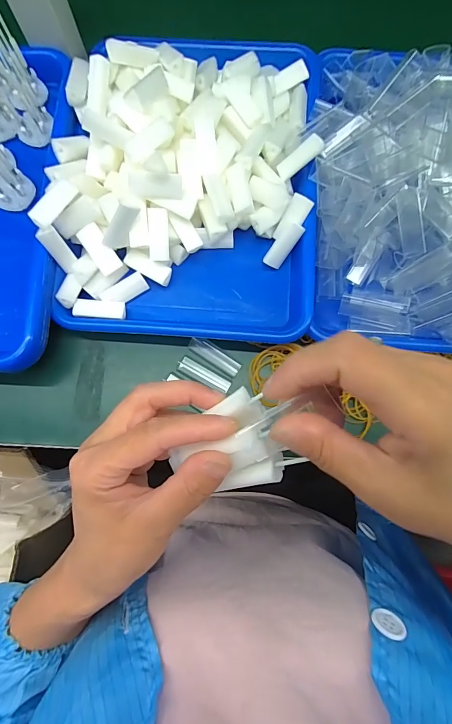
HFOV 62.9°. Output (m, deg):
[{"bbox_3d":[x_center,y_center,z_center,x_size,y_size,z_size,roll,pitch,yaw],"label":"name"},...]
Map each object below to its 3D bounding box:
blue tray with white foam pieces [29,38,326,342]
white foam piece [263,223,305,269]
[{"bbox_3d":[-0.033,-0.185,0.358,0.242,0.082,0.317,4,78,1],"label":"blue tray with white foam pieces"},{"bbox_3d":[0.056,-0.113,0.360,0.016,0.010,0.046,41,110,8],"label":"white foam piece"}]

